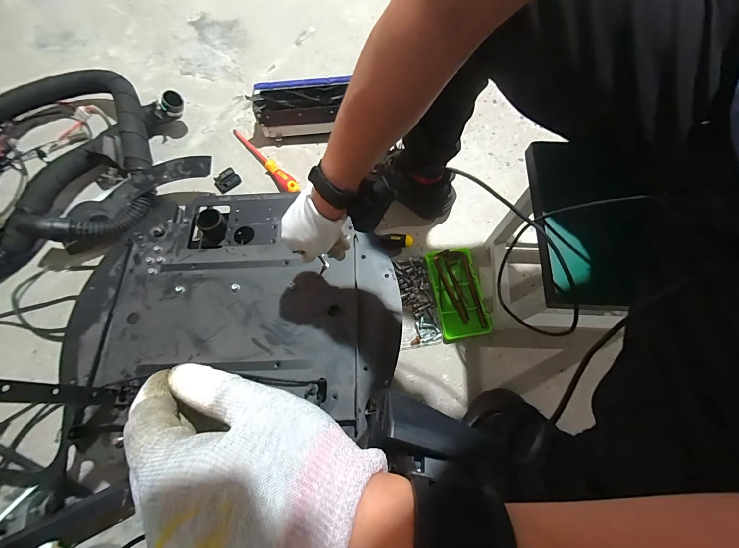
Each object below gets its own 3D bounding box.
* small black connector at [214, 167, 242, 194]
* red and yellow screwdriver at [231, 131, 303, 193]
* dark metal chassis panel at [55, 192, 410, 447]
[{"bbox_3d":[-0.339,-0.221,0.792,0.056,0.012,0.049,-37,75,-12],"label":"small black connector"},{"bbox_3d":[-0.249,-0.277,0.803,0.030,0.038,0.249,-39,75,-13],"label":"red and yellow screwdriver"},{"bbox_3d":[-0.232,0.034,0.586,0.547,0.018,0.426,-4,67,2],"label":"dark metal chassis panel"}]

